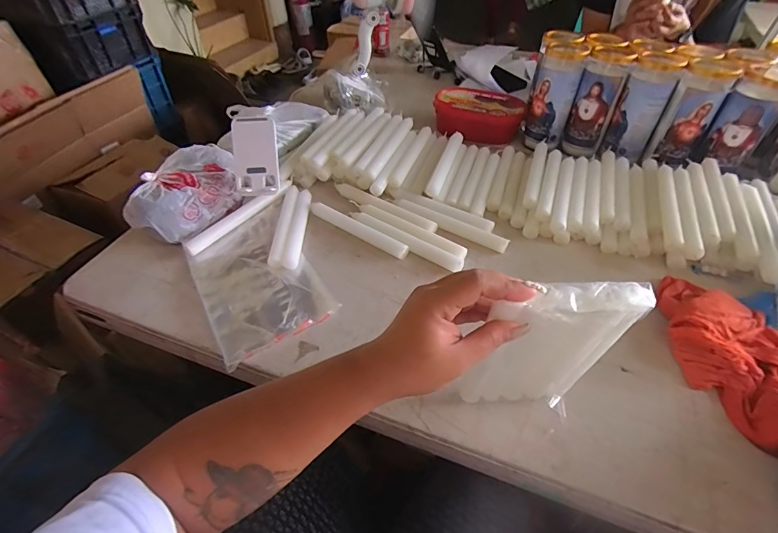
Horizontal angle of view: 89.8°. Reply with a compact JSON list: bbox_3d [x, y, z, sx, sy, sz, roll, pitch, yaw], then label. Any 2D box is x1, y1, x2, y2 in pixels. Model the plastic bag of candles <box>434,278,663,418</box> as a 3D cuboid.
[{"bbox_3d":[0.133,0.085,0.357,0.122,0.213,0.028,6,52,-4],"label":"plastic bag of candles"}]

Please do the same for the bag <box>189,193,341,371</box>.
[{"bbox_3d":[-0.193,0.002,0.558,0.151,0.038,0.256,-23,50,-19],"label":"bag"}]

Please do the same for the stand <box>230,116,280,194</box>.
[{"bbox_3d":[-0.212,-0.172,0.613,0.068,0.116,0.027,-3,13,-5],"label":"stand"}]

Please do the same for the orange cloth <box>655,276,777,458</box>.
[{"bbox_3d":[0.389,0.096,0.438,0.128,0.042,0.214,11,48,12],"label":"orange cloth"}]

